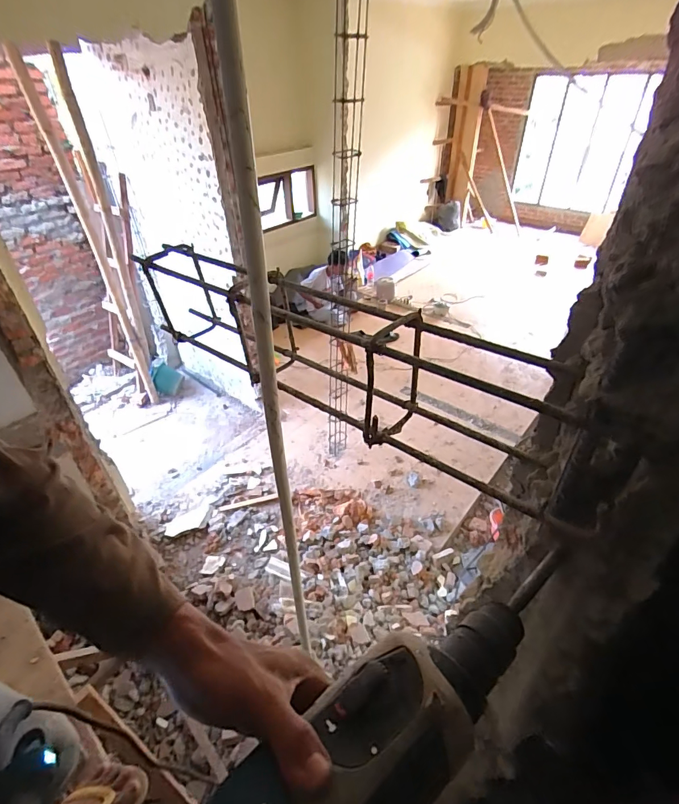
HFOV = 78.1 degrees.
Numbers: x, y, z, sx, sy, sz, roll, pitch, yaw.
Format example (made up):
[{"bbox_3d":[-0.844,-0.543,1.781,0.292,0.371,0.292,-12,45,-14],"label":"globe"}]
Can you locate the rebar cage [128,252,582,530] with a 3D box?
[{"bbox_3d":[-0.015,-0.057,0.499,0.630,0.139,0.079,25,45,30],"label":"rebar cage"}]

